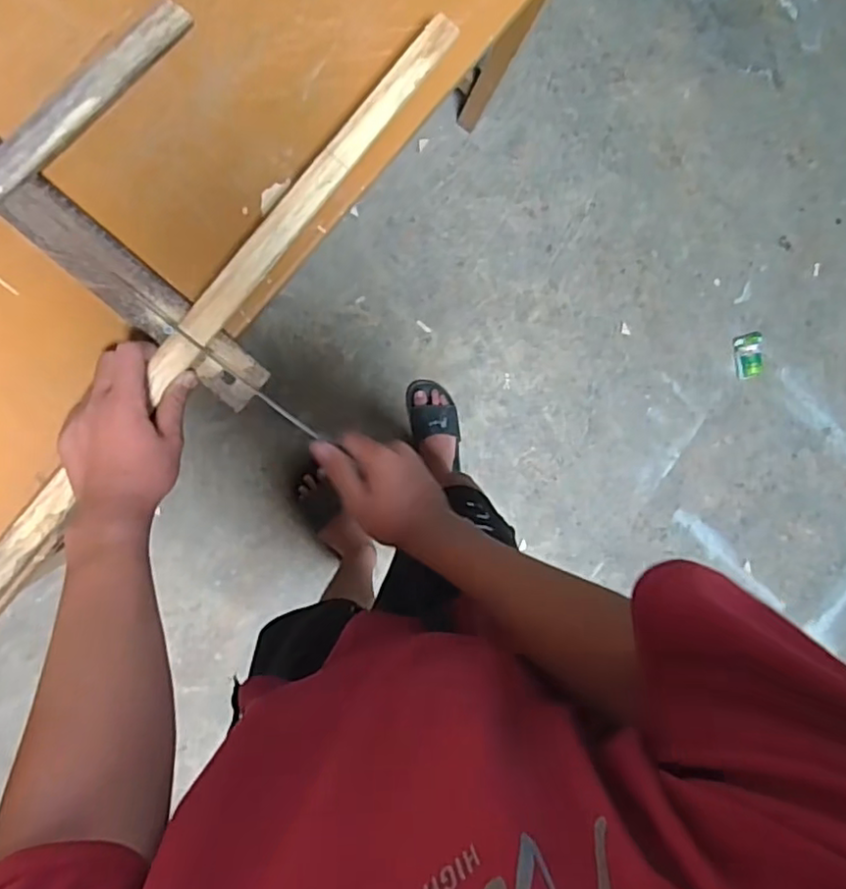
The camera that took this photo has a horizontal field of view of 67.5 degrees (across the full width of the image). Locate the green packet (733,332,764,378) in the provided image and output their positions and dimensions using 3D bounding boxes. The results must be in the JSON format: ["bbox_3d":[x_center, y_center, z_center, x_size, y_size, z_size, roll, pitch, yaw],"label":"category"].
[{"bbox_3d":[0.808,-0.221,1.568,0.068,0.028,0.110,-6,95,-8],"label":"green packet"}]

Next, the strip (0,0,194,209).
[{"bbox_3d":[-0.313,-0.276,0.542,0.035,0.011,0.294,43,79,-16],"label":"strip"}]

